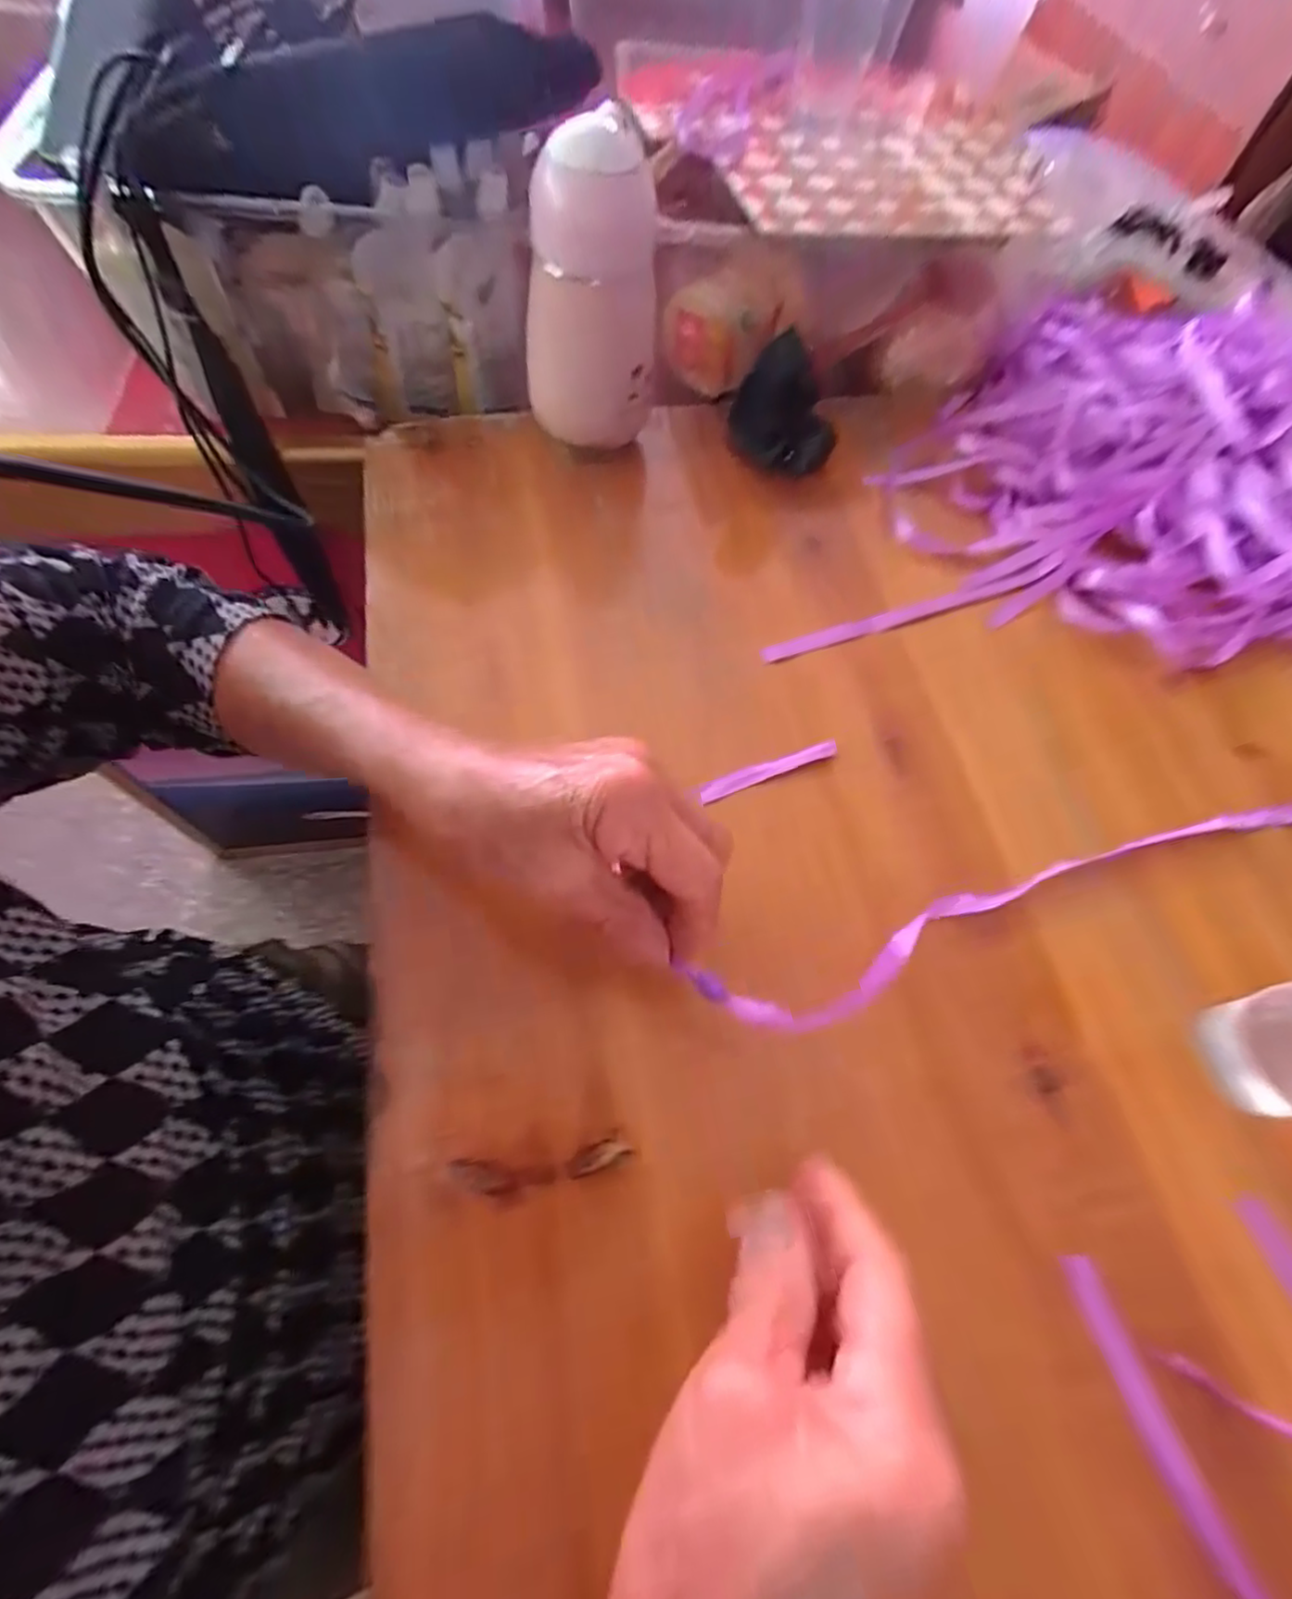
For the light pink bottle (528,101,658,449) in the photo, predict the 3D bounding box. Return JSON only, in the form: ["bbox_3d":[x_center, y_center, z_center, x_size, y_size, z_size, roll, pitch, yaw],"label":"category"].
[{"bbox_3d":[-0.031,-0.275,0.361,0.073,0.133,0.057,1,63,-1],"label":"light pink bottle"}]

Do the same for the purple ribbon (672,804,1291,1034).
[{"bbox_3d":[0.184,0.042,0.299,0.355,0.030,0.033,-14,64,-20],"label":"purple ribbon"}]

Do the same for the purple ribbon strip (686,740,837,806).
[{"bbox_3d":[0.061,-0.015,0.329,0.078,0.004,0.010,-20,65,-12],"label":"purple ribbon strip"}]

